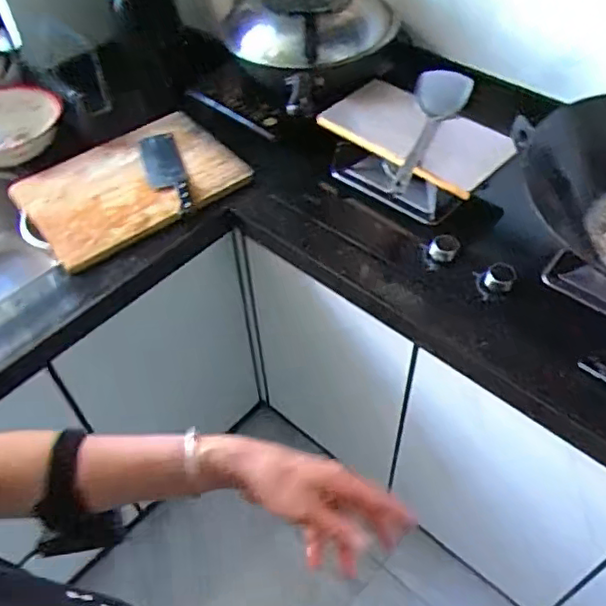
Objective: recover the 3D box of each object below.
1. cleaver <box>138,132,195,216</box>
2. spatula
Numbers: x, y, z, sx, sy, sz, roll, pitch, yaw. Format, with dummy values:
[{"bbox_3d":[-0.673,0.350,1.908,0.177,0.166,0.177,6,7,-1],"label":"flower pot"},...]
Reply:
[{"bbox_3d":[-0.251,-0.238,1.118,0.068,0.027,0.205,-15,52,-11],"label":"cleaver"},{"bbox_3d":[0.220,-0.292,1.032,0.095,0.072,0.302,12,52,11],"label":"spatula"}]

